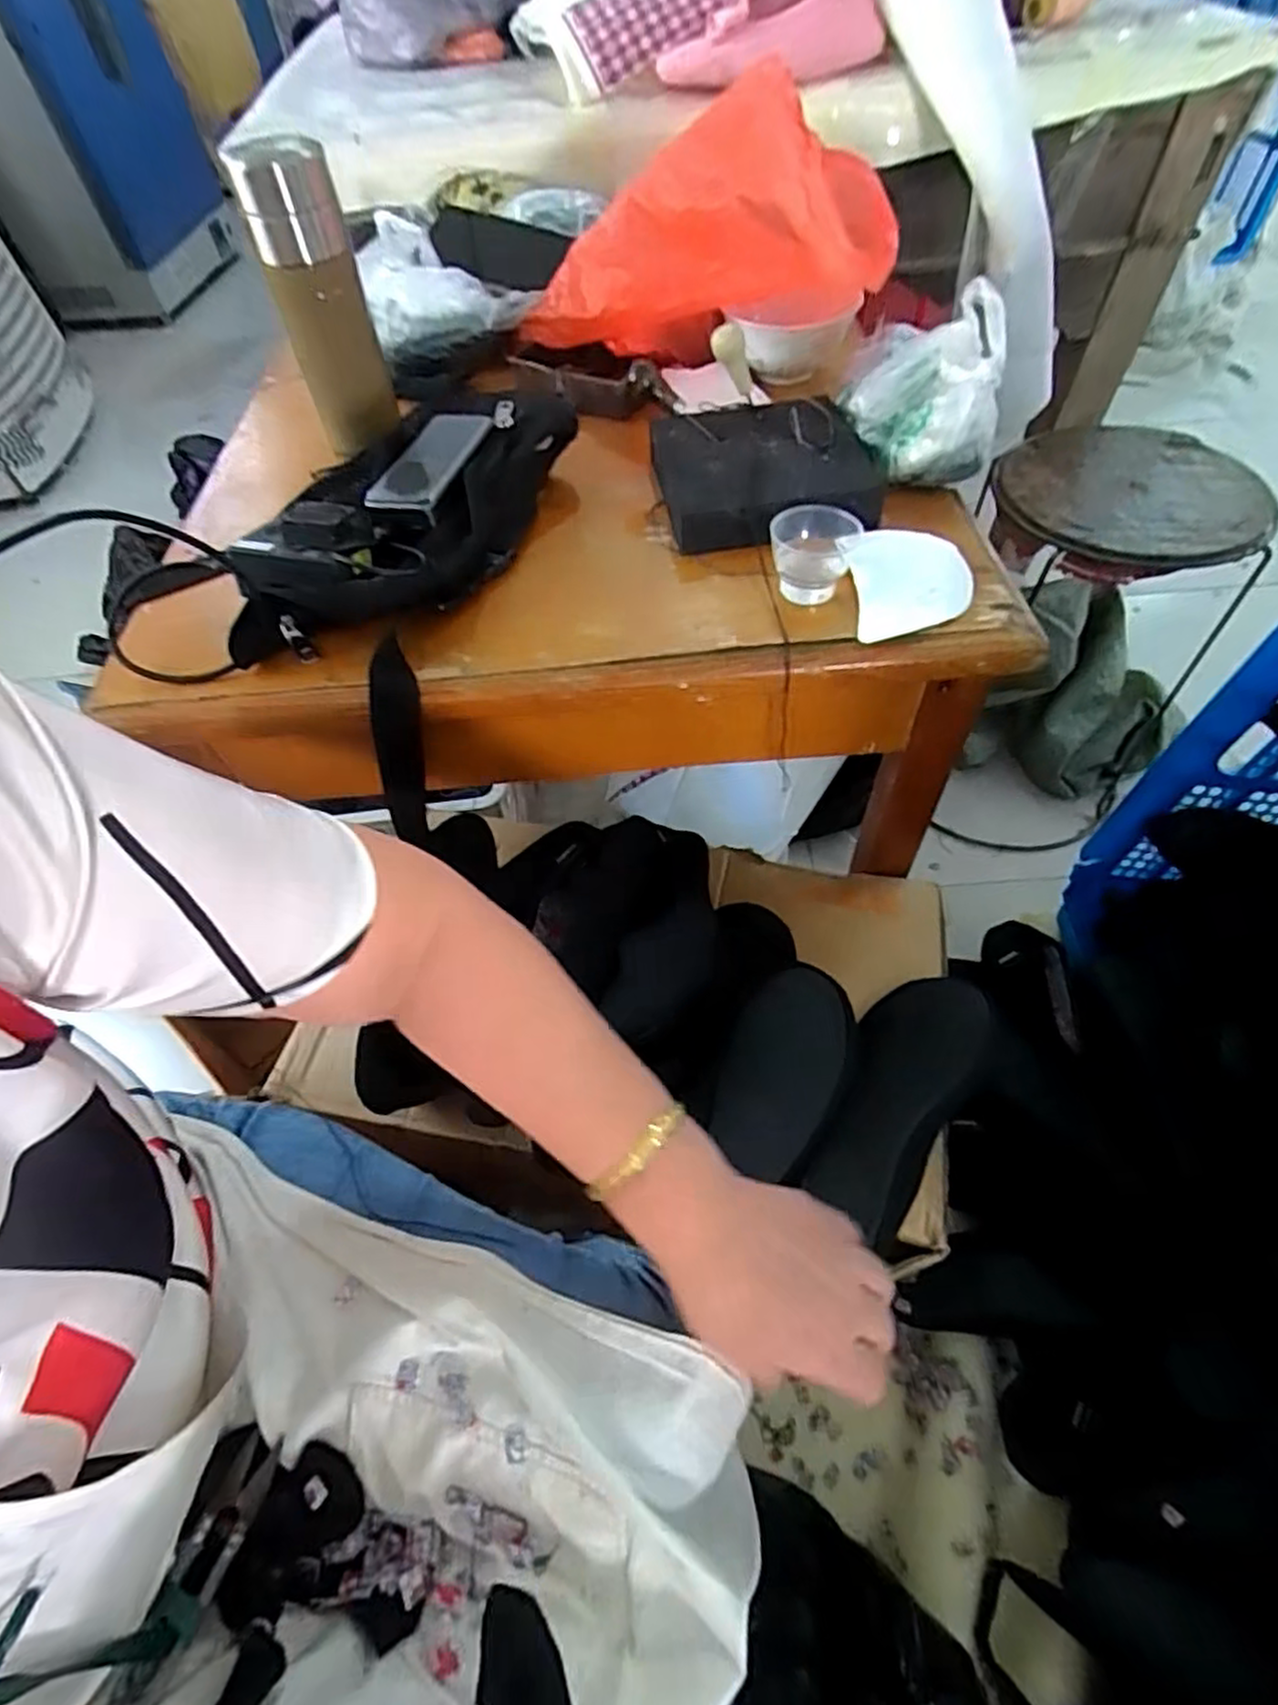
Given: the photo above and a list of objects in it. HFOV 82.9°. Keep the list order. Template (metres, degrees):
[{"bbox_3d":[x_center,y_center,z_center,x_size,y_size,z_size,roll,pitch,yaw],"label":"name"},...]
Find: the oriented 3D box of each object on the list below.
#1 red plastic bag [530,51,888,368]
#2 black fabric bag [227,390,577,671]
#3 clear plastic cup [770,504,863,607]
[{"bbox_3d":[0.038,-0.488,0.587,0.321,0.150,0.131,8,55,30],"label":"red plastic bag"},{"bbox_3d":[-0.165,-0.236,0.518,0.147,0.057,0.281,16,58,15],"label":"black fabric bag"},{"bbox_3d":[0.113,-0.195,0.474,0.049,0.042,0.047,-2,56,3],"label":"clear plastic cup"}]

